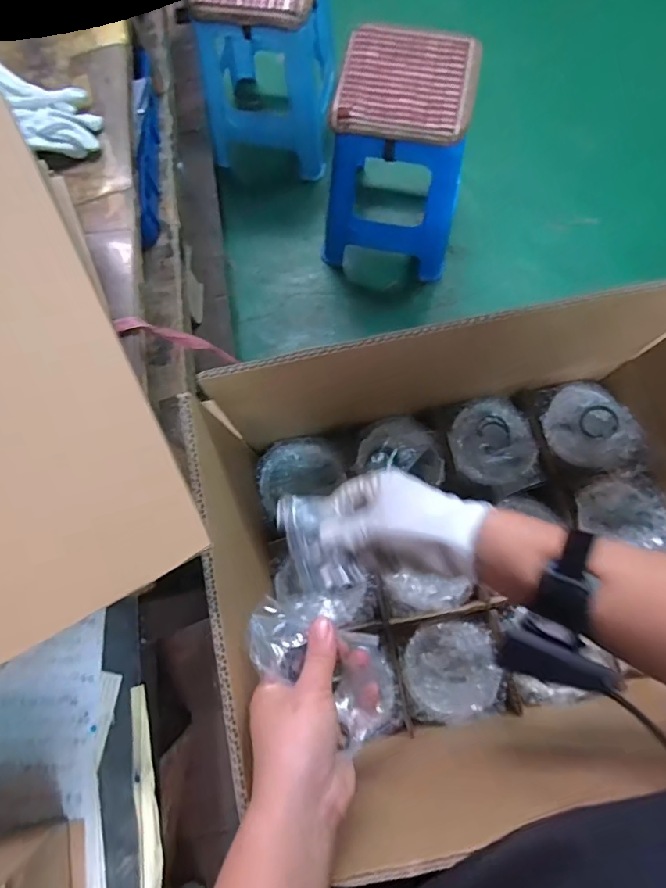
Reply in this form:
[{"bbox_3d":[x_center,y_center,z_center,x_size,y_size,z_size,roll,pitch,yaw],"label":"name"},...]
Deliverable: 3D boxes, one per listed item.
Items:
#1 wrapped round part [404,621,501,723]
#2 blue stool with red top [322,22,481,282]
[{"bbox_3d":[0.124,0.237,0.520,0.096,0.037,0.090,-15,76,-3],"label":"wrapped round part"},{"bbox_3d":[0.167,-0.703,1.269,0.336,0.456,0.319,11,76,3],"label":"blue stool with red top"}]

